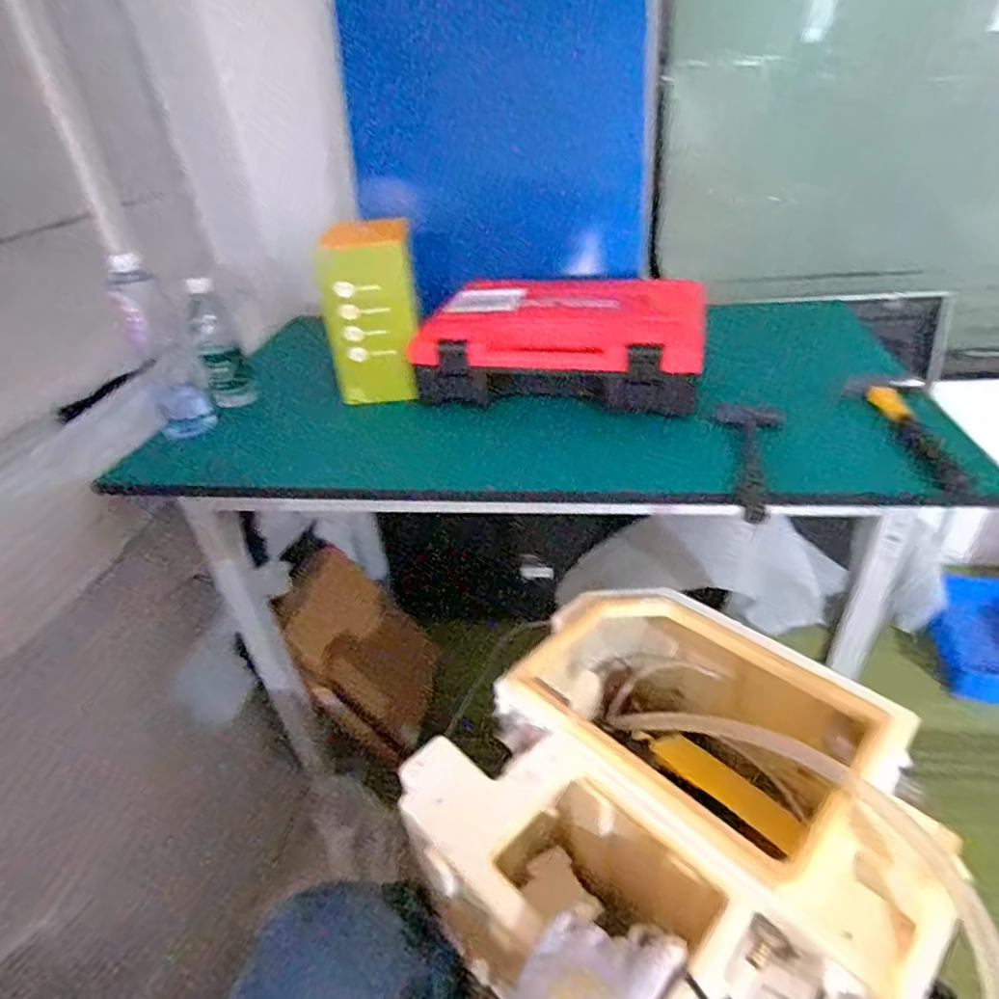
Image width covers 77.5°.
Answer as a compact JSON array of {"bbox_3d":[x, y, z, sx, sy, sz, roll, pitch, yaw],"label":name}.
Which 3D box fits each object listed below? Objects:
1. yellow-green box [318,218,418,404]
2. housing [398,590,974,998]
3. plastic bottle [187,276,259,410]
[{"bbox_3d":[-0.169,-0.254,0.852,0.121,0.212,0.117,-6,35,-1],"label":"yellow-green box"},{"bbox_3d":[0.172,0.295,0.596,0.383,0.193,0.398,23,44,35],"label":"housing"},{"bbox_3d":[-0.388,-0.216,0.858,0.057,0.166,0.074,-21,37,-21],"label":"plastic bottle"}]

